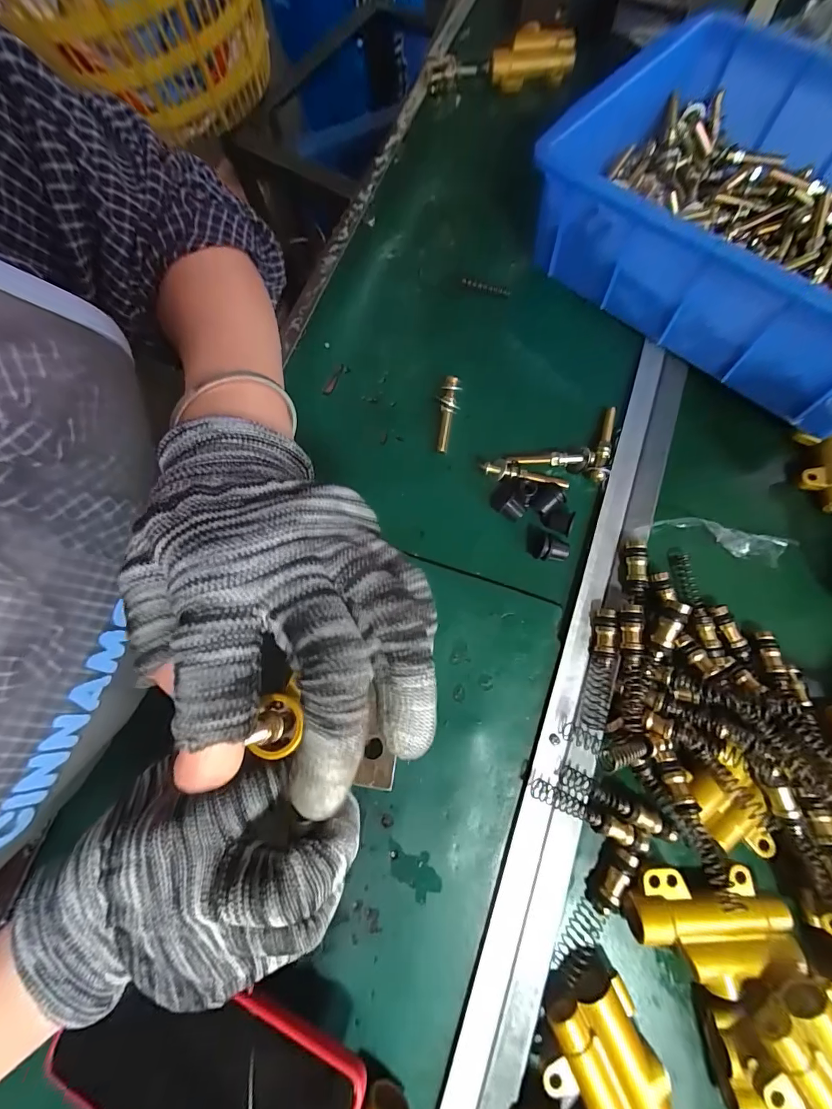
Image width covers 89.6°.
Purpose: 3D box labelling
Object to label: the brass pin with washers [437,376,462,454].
[{"bbox_3d":[0.025,-0.109,0.324,0.016,0.012,0.061,5,75,4],"label":"brass pin with washers"}]

